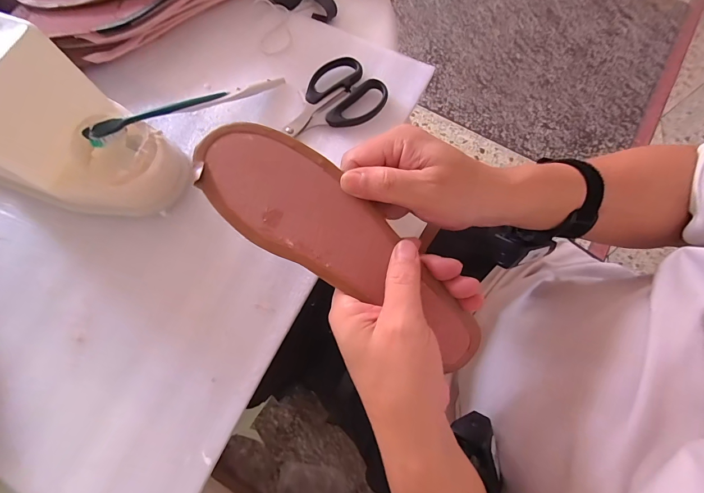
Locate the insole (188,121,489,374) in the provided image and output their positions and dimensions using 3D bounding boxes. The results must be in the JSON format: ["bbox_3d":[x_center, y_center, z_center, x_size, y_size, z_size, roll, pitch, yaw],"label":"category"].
[{"bbox_3d":[-0.004,-0.001,0.248,0.241,0.020,0.074,37,75,-2],"label":"insole"}]

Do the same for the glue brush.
[{"bbox_3d":[-0.147,-0.132,0.324,0.184,0.012,0.011,-29,74,-25],"label":"glue brush"}]

